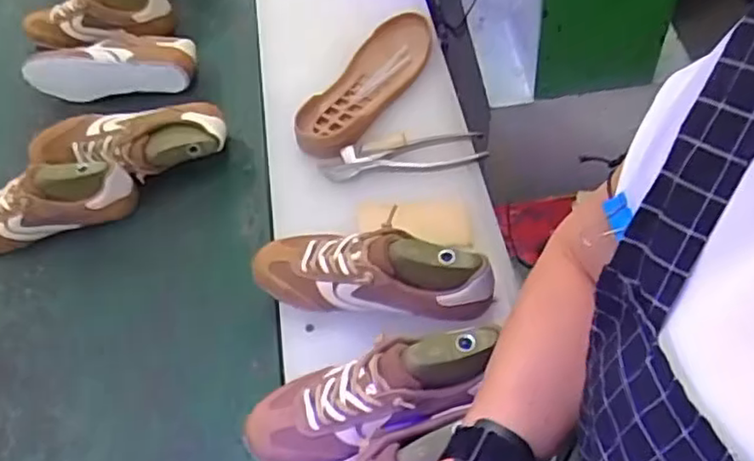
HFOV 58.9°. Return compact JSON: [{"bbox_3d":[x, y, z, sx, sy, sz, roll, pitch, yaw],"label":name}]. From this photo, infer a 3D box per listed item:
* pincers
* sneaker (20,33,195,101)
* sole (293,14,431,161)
[{"bbox_3d":[0.032,-0.087,0.777,0.185,0.019,0.048,-9,53,2],"label":"pincers"},{"bbox_3d":[-0.384,-0.242,0.969,0.242,0.077,0.076,-3,54,6],"label":"sneaker"},{"bbox_3d":[-0.010,-0.191,0.853,0.086,0.027,0.261,24,61,24],"label":"sole"}]

